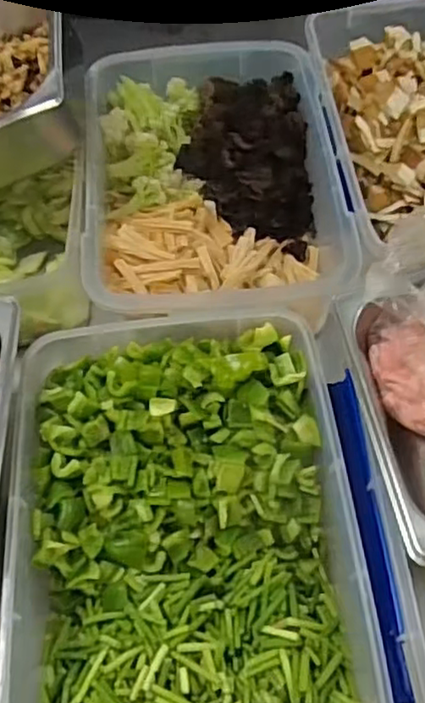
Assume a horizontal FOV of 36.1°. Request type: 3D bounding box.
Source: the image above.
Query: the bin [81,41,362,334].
[{"bbox_3d":[0.000,-0.192,0.755,0.269,0.106,0.350,-5,59,1],"label":"bin"}]

